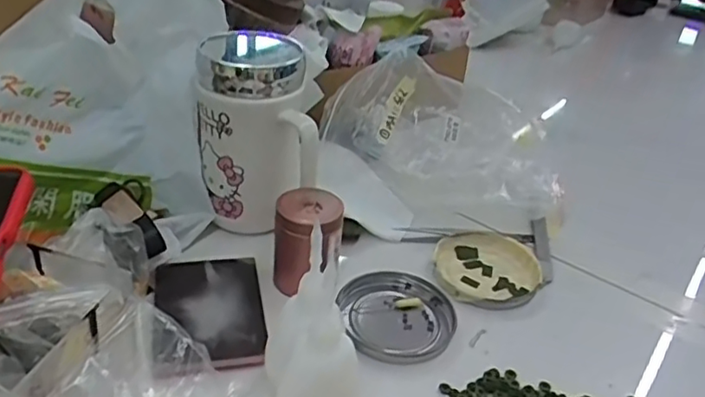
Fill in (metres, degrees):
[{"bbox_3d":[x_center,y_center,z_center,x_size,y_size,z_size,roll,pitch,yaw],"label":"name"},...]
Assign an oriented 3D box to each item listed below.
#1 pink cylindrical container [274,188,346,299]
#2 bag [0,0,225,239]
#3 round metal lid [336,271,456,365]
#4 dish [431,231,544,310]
[{"bbox_3d":[-0.031,0.030,0.422,0.044,0.060,0.050,6,32,-2],"label":"pink cylindrical container"},{"bbox_3d":[-0.194,-0.070,0.427,0.211,0.183,0.082,-7,35,-21],"label":"bag"},{"bbox_3d":[0.031,0.079,0.416,0.075,0.010,0.076,5,32,-3],"label":"round metal lid"},{"bbox_3d":[0.102,0.050,0.465,0.076,0.011,0.086,19,34,17],"label":"dish"}]

